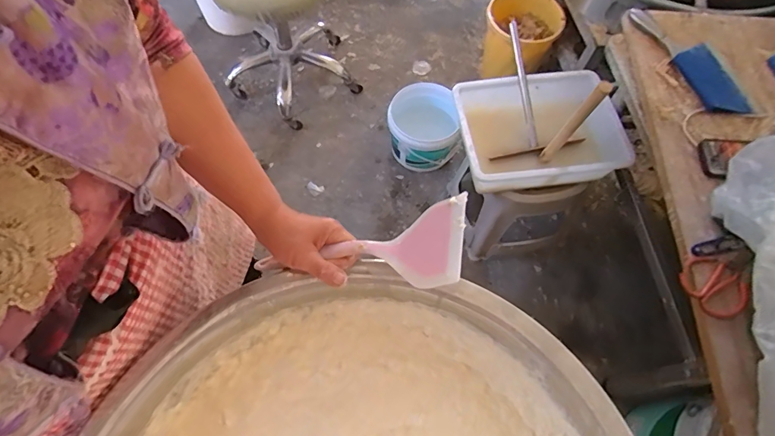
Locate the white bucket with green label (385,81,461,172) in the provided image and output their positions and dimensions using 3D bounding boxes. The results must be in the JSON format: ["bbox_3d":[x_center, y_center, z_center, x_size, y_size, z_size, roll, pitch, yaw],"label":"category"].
[{"bbox_3d":[0.108,-0.276,1.349,0.213,0.174,0.236,2,64,0],"label":"white bucket with green label"}]

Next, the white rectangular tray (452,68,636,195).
[{"bbox_3d":[0.333,-0.192,0.974,0.339,0.106,0.266,-5,64,-4],"label":"white rectangular tray"}]

